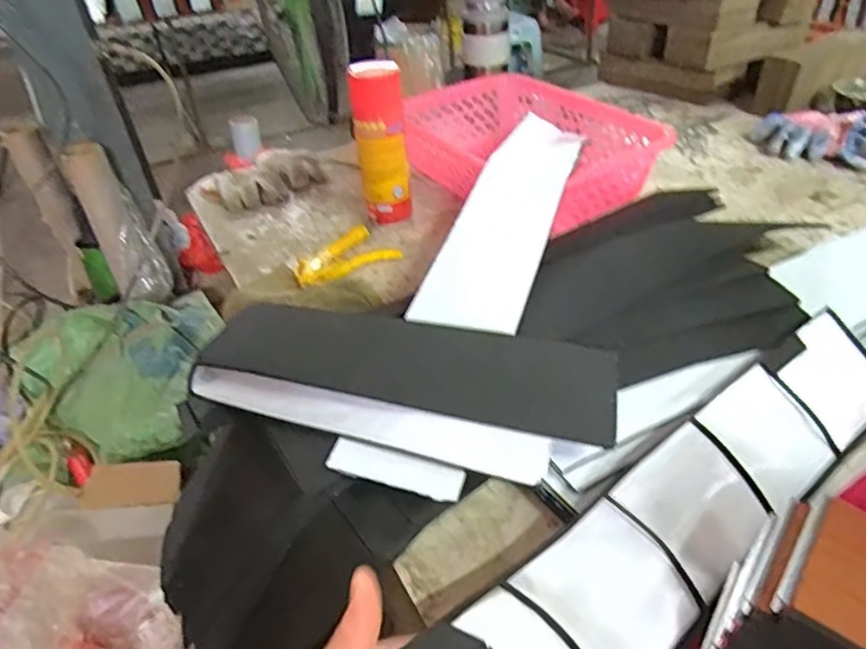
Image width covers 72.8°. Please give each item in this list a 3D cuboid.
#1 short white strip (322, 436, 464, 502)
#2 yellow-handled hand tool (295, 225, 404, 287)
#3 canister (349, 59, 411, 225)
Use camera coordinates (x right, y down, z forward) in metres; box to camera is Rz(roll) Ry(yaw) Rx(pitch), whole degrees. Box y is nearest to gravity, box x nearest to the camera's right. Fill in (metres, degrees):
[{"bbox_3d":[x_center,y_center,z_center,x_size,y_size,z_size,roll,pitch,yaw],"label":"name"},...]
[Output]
[{"bbox_3d":[-0.026,0.100,0.405,0.095,0.004,0.023,12,60,17],"label":"short white strip"},{"bbox_3d":[-0.113,-0.084,0.712,0.124,0.022,0.079,-23,42,-21],"label":"yellow-handled hand tool"},{"bbox_3d":[-0.063,-0.218,0.734,0.058,0.201,0.054,-7,38,-2],"label":"canister"}]

